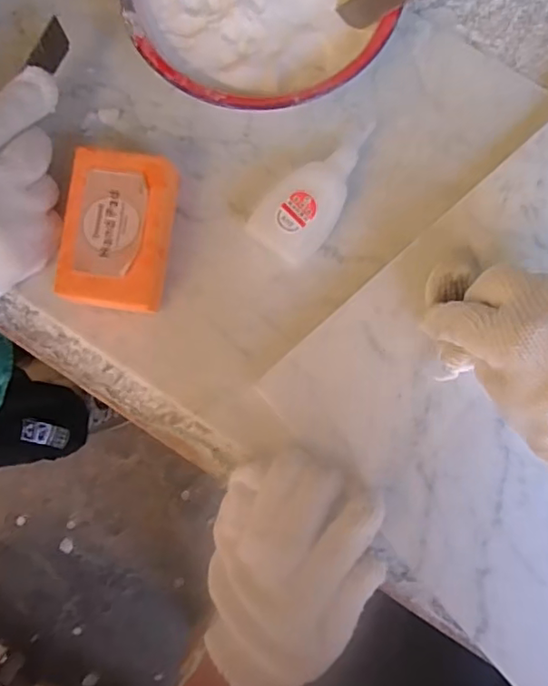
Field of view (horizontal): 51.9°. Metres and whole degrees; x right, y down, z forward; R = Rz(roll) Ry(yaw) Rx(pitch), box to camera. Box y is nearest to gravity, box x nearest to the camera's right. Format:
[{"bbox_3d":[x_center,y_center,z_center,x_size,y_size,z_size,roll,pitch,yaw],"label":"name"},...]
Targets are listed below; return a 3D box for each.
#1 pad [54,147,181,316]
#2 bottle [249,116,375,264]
[{"bbox_3d":[-0.097,-0.068,0.353,0.059,0.030,0.097,7,80,2],"label":"pad"},{"bbox_3d":[0.029,-0.096,0.358,0.042,0.020,0.097,37,82,7],"label":"bottle"}]

